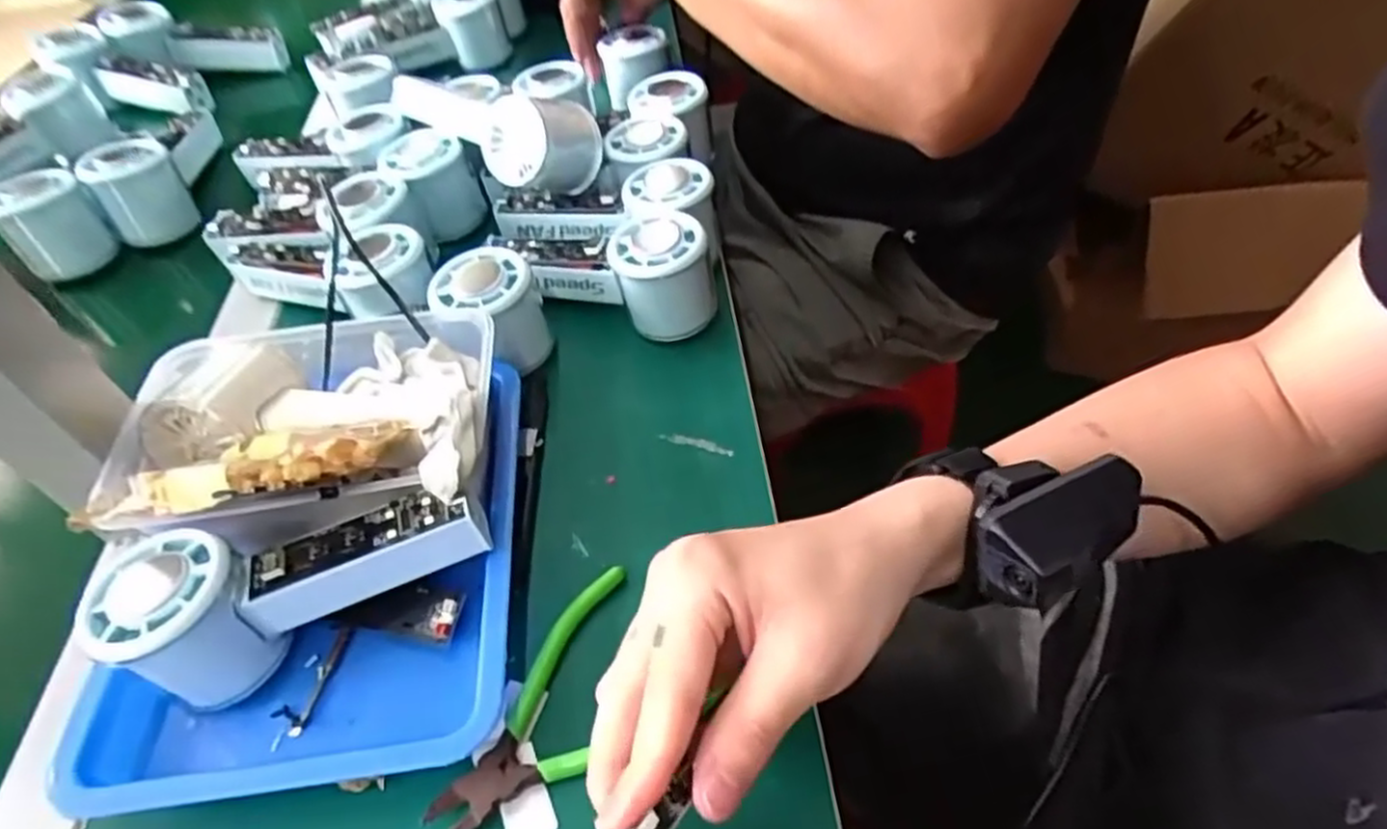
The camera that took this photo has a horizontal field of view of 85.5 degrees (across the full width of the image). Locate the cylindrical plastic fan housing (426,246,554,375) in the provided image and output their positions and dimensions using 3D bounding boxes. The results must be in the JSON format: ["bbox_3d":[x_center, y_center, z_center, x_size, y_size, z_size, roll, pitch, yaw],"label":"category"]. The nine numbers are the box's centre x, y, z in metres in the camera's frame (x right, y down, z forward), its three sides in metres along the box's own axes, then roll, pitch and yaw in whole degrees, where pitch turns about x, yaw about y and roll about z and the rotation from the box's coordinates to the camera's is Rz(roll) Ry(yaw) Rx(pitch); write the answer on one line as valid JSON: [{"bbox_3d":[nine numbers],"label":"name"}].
[{"bbox_3d":[-0.113,-0.055,0.435,0.062,0.063,0.059,-24,52,-15],"label":"cylindrical plastic fan housing"}]

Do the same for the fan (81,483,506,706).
[{"bbox_3d":[-0.167,0.070,0.329,0.147,0.061,0.055,-25,52,-16],"label":"fan"}]

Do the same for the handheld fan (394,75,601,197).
[{"bbox_3d":[-0.132,-0.195,0.511,0.143,0.073,0.064,33,60,28],"label":"handheld fan"}]

